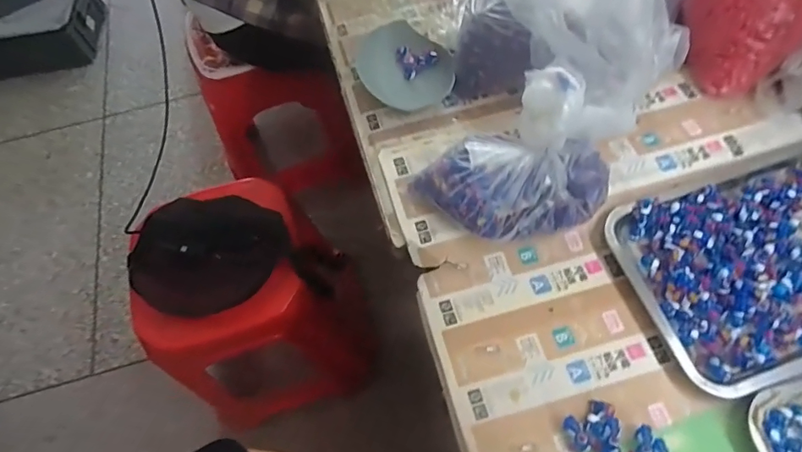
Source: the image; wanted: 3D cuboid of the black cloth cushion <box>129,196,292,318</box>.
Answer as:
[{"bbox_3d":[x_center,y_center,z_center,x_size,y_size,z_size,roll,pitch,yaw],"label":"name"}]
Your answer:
[{"bbox_3d":[-0.325,0.047,0.797,0.257,0.078,0.190,5,62,8],"label":"black cloth cushion"}]

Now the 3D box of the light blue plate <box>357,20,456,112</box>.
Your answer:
[{"bbox_3d":[0.007,-0.214,0.645,0.121,0.032,0.131,-2,62,4],"label":"light blue plate"}]

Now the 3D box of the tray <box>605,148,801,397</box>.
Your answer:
[{"bbox_3d":[0.391,0.031,0.493,0.298,0.032,0.204,-18,62,-5],"label":"tray"}]

